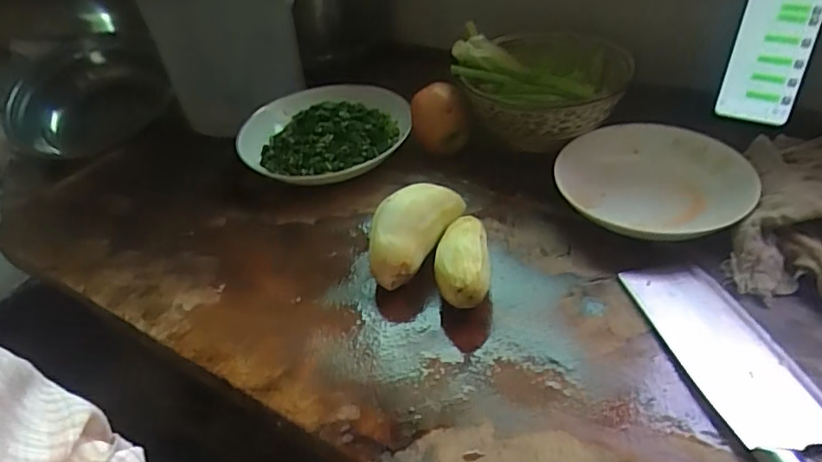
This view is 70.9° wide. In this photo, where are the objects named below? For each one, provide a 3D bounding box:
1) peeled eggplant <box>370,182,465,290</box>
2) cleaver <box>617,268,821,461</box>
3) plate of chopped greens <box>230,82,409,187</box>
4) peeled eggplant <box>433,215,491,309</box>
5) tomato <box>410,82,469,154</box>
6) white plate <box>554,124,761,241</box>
[{"bbox_3d":[0.001,0.000,0.523,0.053,0.062,0.120,20,47,29],"label":"peeled eggplant"},{"bbox_3d":[0.238,0.109,0.379,0.073,0.025,0.277,-11,39,-4],"label":"cleaver"},{"bbox_3d":[-0.103,-0.119,0.680,0.198,0.049,0.185,-4,39,4],"label":"plate of chopped greens"},{"bbox_3d":[0.046,0.027,0.492,0.046,0.048,0.097,2,40,10],"label":"peeled eggplant"},{"bbox_3d":[0.032,-0.122,0.654,0.059,0.066,0.064,-10,40,-3],"label":"tomato"},{"bbox_3d":[0.230,-0.049,0.558,0.171,0.033,0.167,-4,39,4],"label":"white plate"}]

